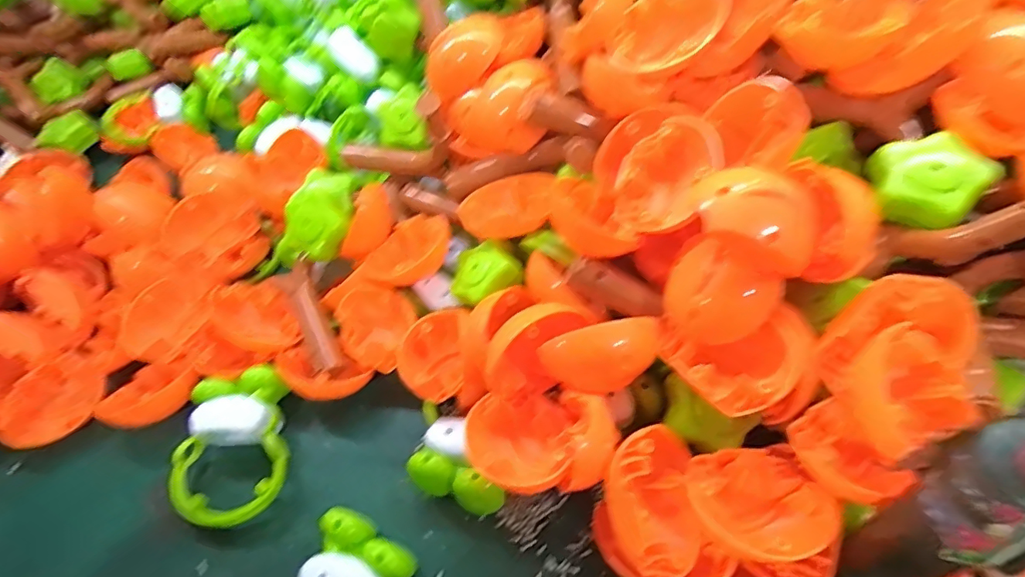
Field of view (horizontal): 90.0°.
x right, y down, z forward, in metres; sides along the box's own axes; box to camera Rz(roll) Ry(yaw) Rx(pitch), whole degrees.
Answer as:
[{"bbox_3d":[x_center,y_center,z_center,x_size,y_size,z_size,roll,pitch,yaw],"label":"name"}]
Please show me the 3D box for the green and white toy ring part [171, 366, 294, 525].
[{"bbox_3d":[-0.249,0.137,0.455,0.095,0.041,0.129,-7,56,0],"label":"green and white toy ring part"}]

